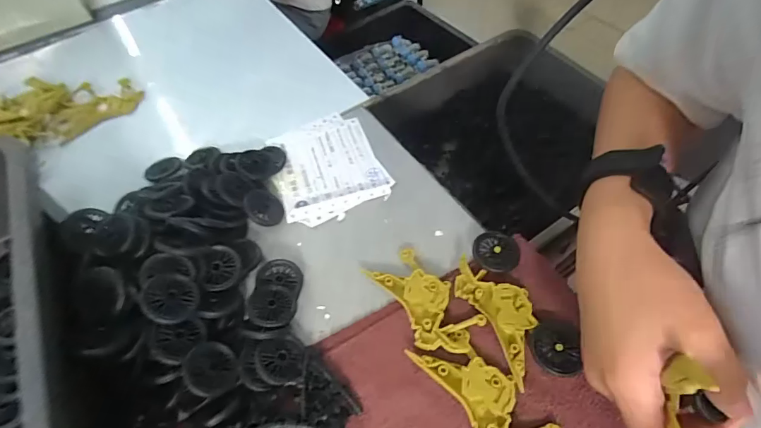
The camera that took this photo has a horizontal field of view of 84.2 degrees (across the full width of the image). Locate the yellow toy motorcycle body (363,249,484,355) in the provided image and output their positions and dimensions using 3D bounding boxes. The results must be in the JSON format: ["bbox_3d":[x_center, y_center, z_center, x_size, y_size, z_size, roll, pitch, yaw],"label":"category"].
[{"bbox_3d":[0.033,0.068,0.333,0.048,0.012,0.095,-32,58,-17],"label":"yellow toy motorcycle body"}]

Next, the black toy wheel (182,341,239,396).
[{"bbox_3d":[-0.119,0.107,0.294,0.035,0.004,0.035,23,43,-23],"label":"black toy wheel"}]

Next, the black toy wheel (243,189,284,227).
[{"bbox_3d":[-0.109,-0.007,0.395,0.036,0.006,0.038,18,52,-25],"label":"black toy wheel"}]

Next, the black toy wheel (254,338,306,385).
[{"bbox_3d":[-0.074,0.106,0.308,0.033,0.008,0.033,-2,55,3],"label":"black toy wheel"}]

